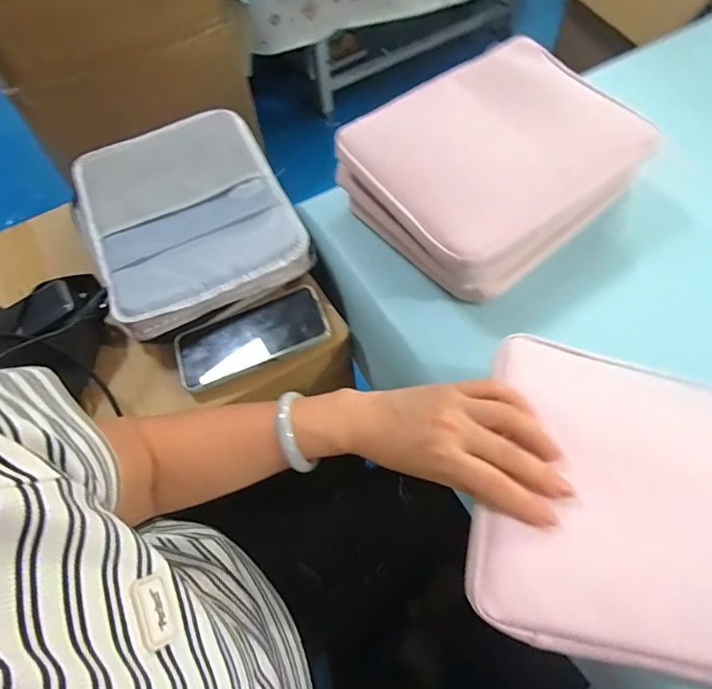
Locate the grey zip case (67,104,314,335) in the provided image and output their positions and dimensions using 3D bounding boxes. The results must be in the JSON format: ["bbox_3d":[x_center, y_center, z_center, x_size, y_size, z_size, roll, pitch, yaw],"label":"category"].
[{"bbox_3d":[-0.207,-0.162,0.584,0.228,0.041,0.280,-25,61,-10],"label":"grey zip case"}]

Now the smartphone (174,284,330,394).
[{"bbox_3d":[-0.114,-0.008,0.522,0.161,0.010,0.079,-22,58,-5],"label":"smartphone"}]

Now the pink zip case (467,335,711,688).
[{"bbox_3d":[0.224,0.113,0.349,0.264,0.022,0.217,14,60,2],"label":"pink zip case"}]

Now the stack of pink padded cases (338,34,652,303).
[{"bbox_3d":[0.146,-0.196,0.532,0.263,0.094,0.221,-35,64,-15],"label":"stack of pink padded cases"}]

